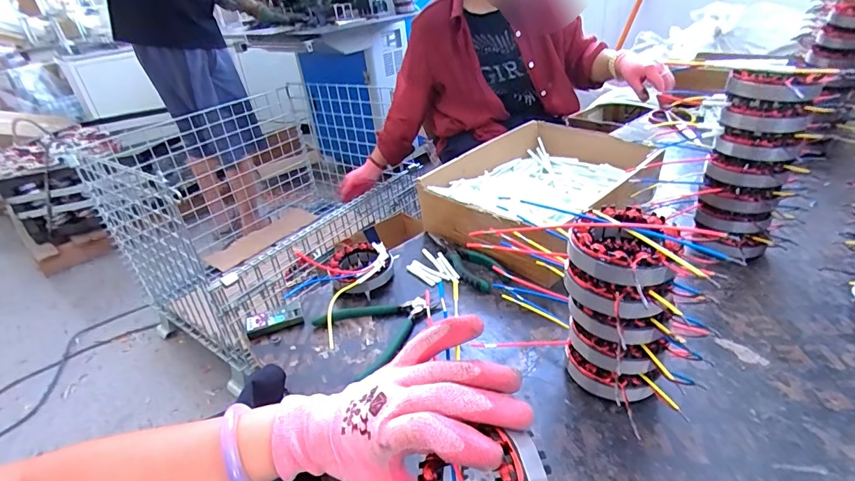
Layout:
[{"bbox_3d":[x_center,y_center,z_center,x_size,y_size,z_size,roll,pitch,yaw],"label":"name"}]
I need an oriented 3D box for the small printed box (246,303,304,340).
[{"bbox_3d":[-0.190,0.099,0.547,0.067,0.017,0.035,-15,32,-15],"label":"small printed box"}]

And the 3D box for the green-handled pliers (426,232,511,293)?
[{"bbox_3d":[0.055,0.026,0.629,0.064,0.022,0.148,-21,34,-24],"label":"green-handled pliers"}]

